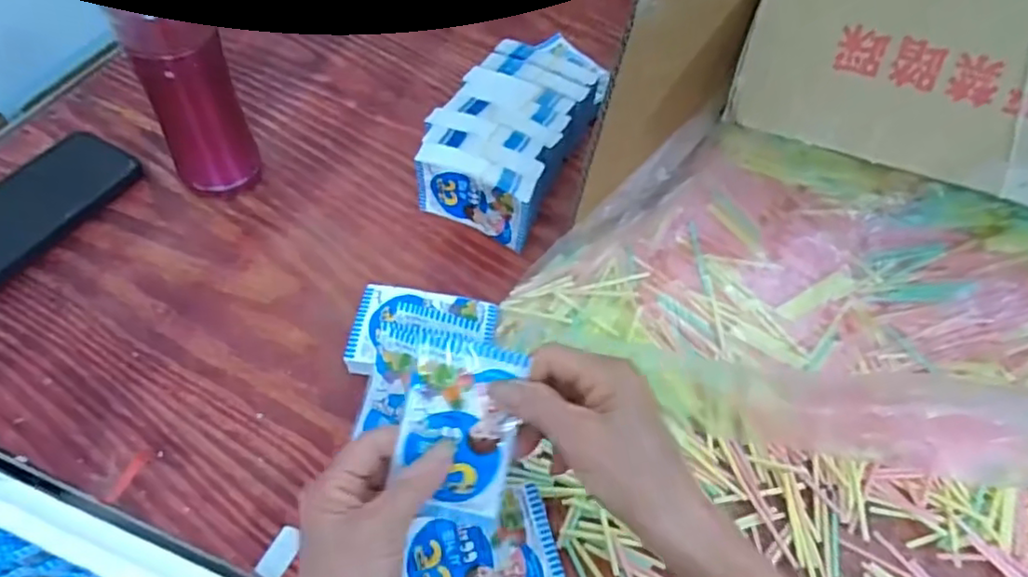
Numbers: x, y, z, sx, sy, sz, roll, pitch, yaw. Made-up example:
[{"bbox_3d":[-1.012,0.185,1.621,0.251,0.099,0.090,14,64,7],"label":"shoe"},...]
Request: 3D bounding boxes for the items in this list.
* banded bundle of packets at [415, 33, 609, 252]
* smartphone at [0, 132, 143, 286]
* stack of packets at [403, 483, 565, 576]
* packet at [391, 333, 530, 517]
[{"bbox_3d":[0.005,-0.146,0.583,0.119,0.070,0.204,25,58,11],"label":"banded bundle of packets"},{"bbox_3d":[-0.406,-0.070,0.522,0.087,0.013,0.163,26,59,12],"label":"smartphone"},{"bbox_3d":[-0.023,0.176,0.400,0.102,0.014,0.077,-7,58,-9],"label":"stack of packets"},{"bbox_3d":[-0.031,0.078,0.353,0.064,0.009,0.099,9,96,-4],"label":"packet"}]

